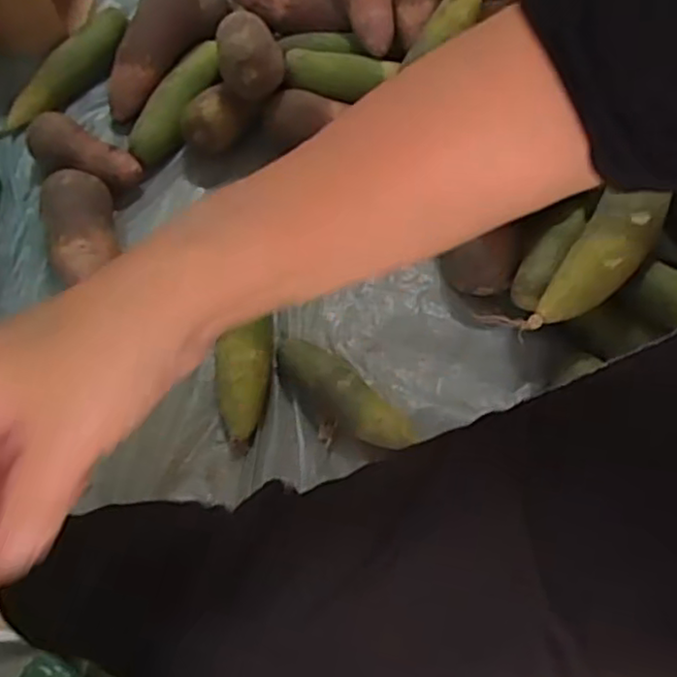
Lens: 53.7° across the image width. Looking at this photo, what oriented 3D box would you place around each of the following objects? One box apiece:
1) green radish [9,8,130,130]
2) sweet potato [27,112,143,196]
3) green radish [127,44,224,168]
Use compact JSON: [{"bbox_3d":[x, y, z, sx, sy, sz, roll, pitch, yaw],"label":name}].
[{"bbox_3d":[-0.337,-0.336,0.838,0.048,0.047,0.206,29,68,12],"label":"green radish"},{"bbox_3d":[-0.300,-0.209,0.778,0.147,0.054,0.063,26,68,11],"label":"sweet potato"},{"bbox_3d":[-0.192,-0.279,0.806,0.052,0.059,0.178,22,67,9],"label":"green radish"}]

